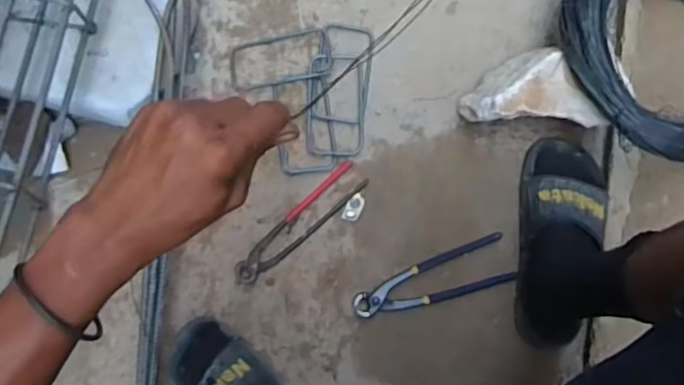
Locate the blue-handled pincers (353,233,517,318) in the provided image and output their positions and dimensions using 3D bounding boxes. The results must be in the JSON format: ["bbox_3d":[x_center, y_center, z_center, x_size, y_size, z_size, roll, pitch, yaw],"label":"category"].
[{"bbox_3d":[0.120,0.120,0.752,0.212,0.013,0.064,-20,81,-2],"label":"blue-handled pincers"}]

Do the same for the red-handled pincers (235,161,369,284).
[{"bbox_3d":[-0.057,0.042,0.772,0.214,0.023,0.043,-41,82,-5],"label":"red-handled pincers"}]

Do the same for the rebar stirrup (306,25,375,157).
[{"bbox_3d":[-0.004,-0.147,0.803,0.088,0.014,0.195,5,82,3],"label":"rebar stirrup"}]

